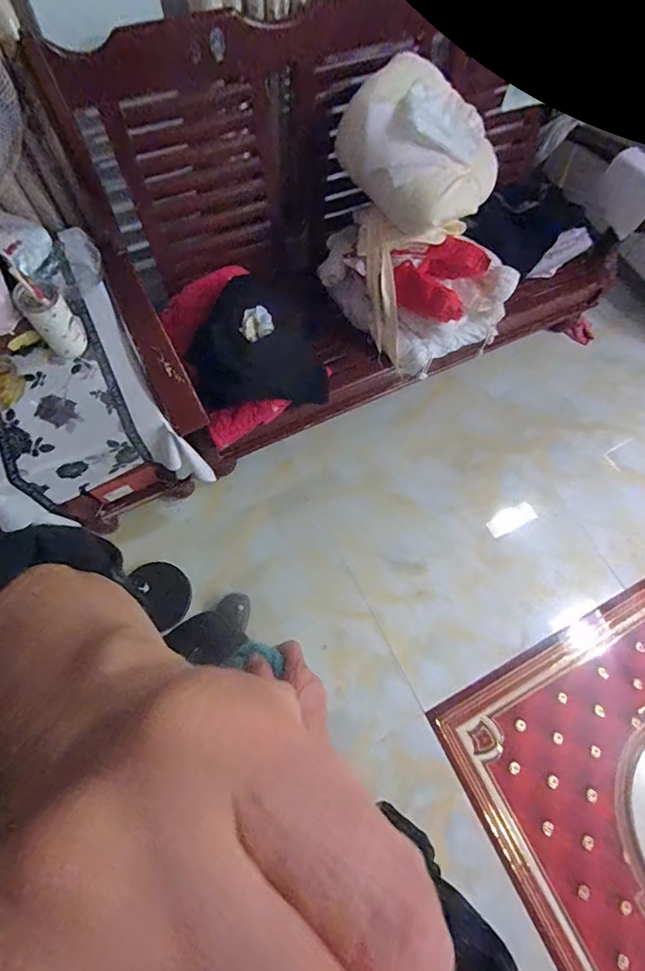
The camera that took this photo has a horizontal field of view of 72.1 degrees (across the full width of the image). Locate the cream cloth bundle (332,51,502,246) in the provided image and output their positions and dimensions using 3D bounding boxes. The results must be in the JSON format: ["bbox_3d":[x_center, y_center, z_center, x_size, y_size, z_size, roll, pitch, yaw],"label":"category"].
[{"bbox_3d":[0.278,-0.825,1.128,0.373,0.262,0.389,-24,73,-13],"label":"cream cloth bundle"}]

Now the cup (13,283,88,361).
[{"bbox_3d":[-0.571,-0.352,0.947,0.083,0.179,0.081,2,69,-4],"label":"cup"}]

